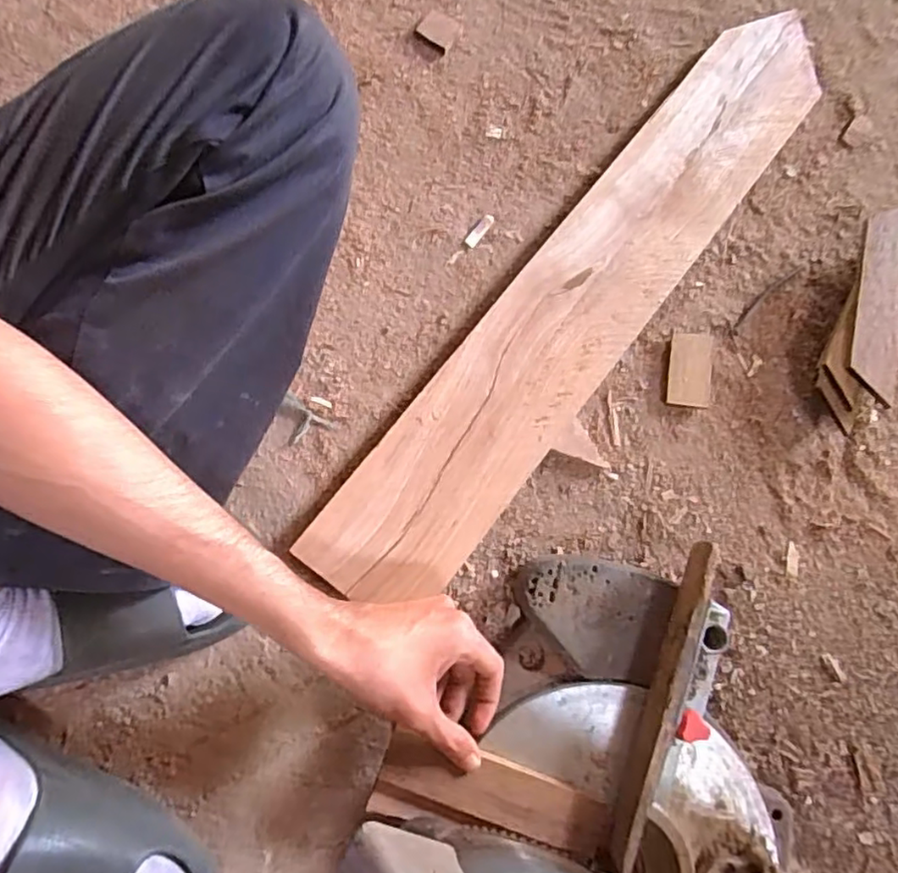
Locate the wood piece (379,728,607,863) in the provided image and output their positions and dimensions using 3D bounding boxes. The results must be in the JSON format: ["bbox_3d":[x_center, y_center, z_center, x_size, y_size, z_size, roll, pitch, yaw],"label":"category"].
[{"bbox_3d":[0.031,0.235,0.412,0.151,0.009,0.040,16,78,1],"label":"wood piece"}]

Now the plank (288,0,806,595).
[{"bbox_3d":[0.119,-0.123,0.529,0.109,0.020,0.622,38,80,6],"label":"plank"}]

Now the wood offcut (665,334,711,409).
[{"bbox_3d":[0.198,-0.055,0.516,0.034,0.008,0.063,8,78,0],"label":"wood offcut"}]

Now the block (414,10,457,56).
[{"bbox_3d":[-0.011,-0.380,0.589,0.036,0.008,0.033,36,80,6],"label":"block"}]

